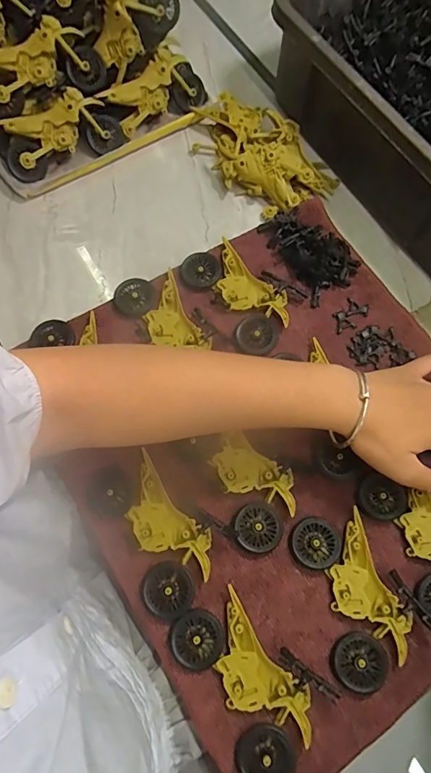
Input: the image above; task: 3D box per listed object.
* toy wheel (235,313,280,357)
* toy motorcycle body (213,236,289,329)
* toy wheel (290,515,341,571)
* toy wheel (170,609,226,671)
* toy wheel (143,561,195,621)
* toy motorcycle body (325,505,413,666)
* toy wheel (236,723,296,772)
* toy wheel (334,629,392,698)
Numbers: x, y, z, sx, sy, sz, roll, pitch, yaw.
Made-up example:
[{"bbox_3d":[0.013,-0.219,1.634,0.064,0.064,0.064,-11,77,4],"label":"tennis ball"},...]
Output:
[{"bbox_3d":[0.038,-0.047,0.395,0.036,0.006,0.040,7,70,0],"label":"toy wheel"},{"bbox_3d":[0.029,-0.090,0.416,0.044,0.013,0.099,-42,77,-15],"label":"toy motorcycle body"},{"bbox_3d":[0.078,0.121,0.340,0.037,0.004,0.036,-27,74,-11],"label":"toy wheel"},{"bbox_3d":[-0.013,0.180,0.313,0.037,0.004,0.036,1,70,-2],"label":"toy wheel"},{"bbox_3d":[-0.034,0.149,0.323,0.038,0.004,0.037,1,70,-2],"label":"toy wheel"},{"bbox_3d":[0.110,0.152,0.330,0.046,0.007,0.097,-22,73,-10],"label":"toy motorcycle body"},{"bbox_3d":[0.034,0.248,0.294,0.035,0.008,0.037,1,70,-2],"label":"toy wheel"},{"bbox_3d":[0.104,0.198,0.316,0.038,0.006,0.038,1,70,-2],"label":"toy wheel"}]

